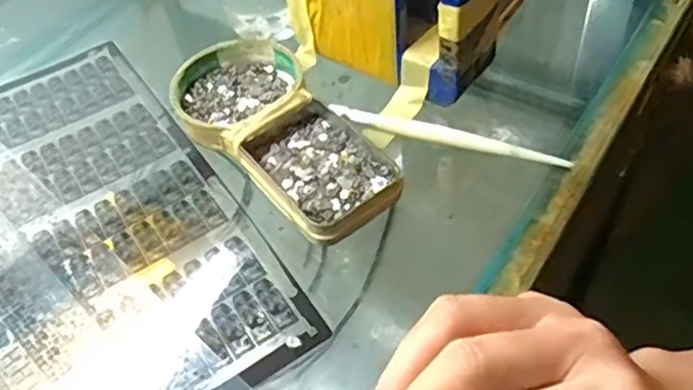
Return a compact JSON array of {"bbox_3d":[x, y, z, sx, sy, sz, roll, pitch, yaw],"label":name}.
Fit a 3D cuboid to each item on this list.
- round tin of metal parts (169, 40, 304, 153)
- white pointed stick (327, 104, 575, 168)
[{"bbox_3d":[-0.068,-0.066,0.396,0.080,0.017,0.086,-4,51,5],"label":"round tin of metal parts"},{"bbox_3d":[0.057,-0.036,0.368,0.143,0.007,0.008,16,55,20],"label":"white pointed stick"}]

